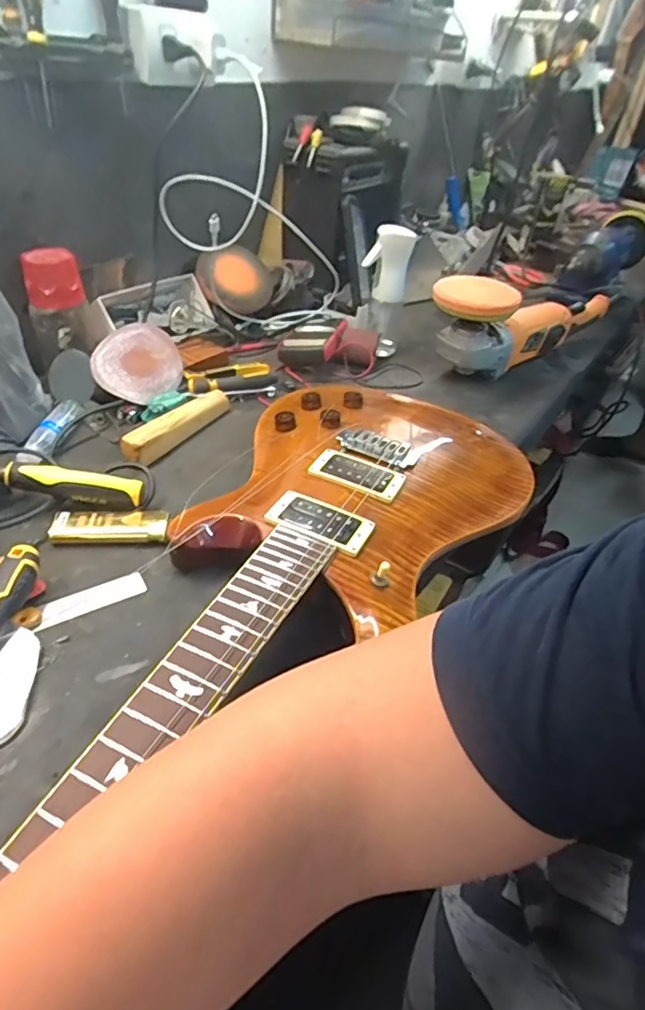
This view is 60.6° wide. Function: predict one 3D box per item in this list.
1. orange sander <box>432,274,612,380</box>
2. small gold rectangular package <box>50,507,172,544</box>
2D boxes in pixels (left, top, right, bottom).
[{"bbox_3d":[0.345,-0.331,0.914,0.105,0.114,0.437,34,47,29],"label":"orange sander"},{"bbox_3d":[-0.209,0.020,0.548,0.108,0.018,0.040,0,40,-7],"label":"small gold rectangular package"}]

